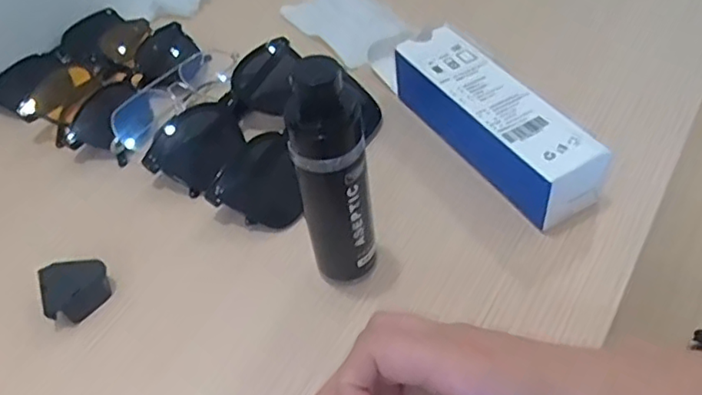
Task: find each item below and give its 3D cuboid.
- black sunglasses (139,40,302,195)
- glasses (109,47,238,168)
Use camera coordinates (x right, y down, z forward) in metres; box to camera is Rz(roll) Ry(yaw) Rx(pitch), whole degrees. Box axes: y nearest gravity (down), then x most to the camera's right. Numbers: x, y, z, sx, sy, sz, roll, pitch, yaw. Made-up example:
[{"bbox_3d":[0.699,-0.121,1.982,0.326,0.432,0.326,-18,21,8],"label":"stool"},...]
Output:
[{"bbox_3d":[-0.086,-0.056,0.446,0.054,0.038,0.135,30,58,30],"label":"black sunglasses"},{"bbox_3d":[-0.138,-0.078,0.478,0.040,0.027,0.129,26,56,28],"label":"glasses"}]

